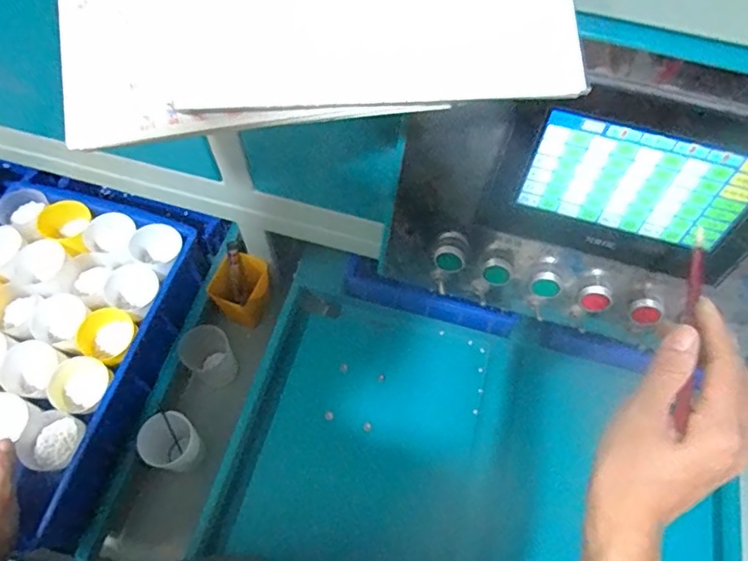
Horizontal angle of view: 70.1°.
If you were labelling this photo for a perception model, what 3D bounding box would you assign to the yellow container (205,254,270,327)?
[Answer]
[{"bbox_3d":[-0.186,0.016,0.759,0.071,0.065,0.086,23,64,10],"label":"yellow container"}]

